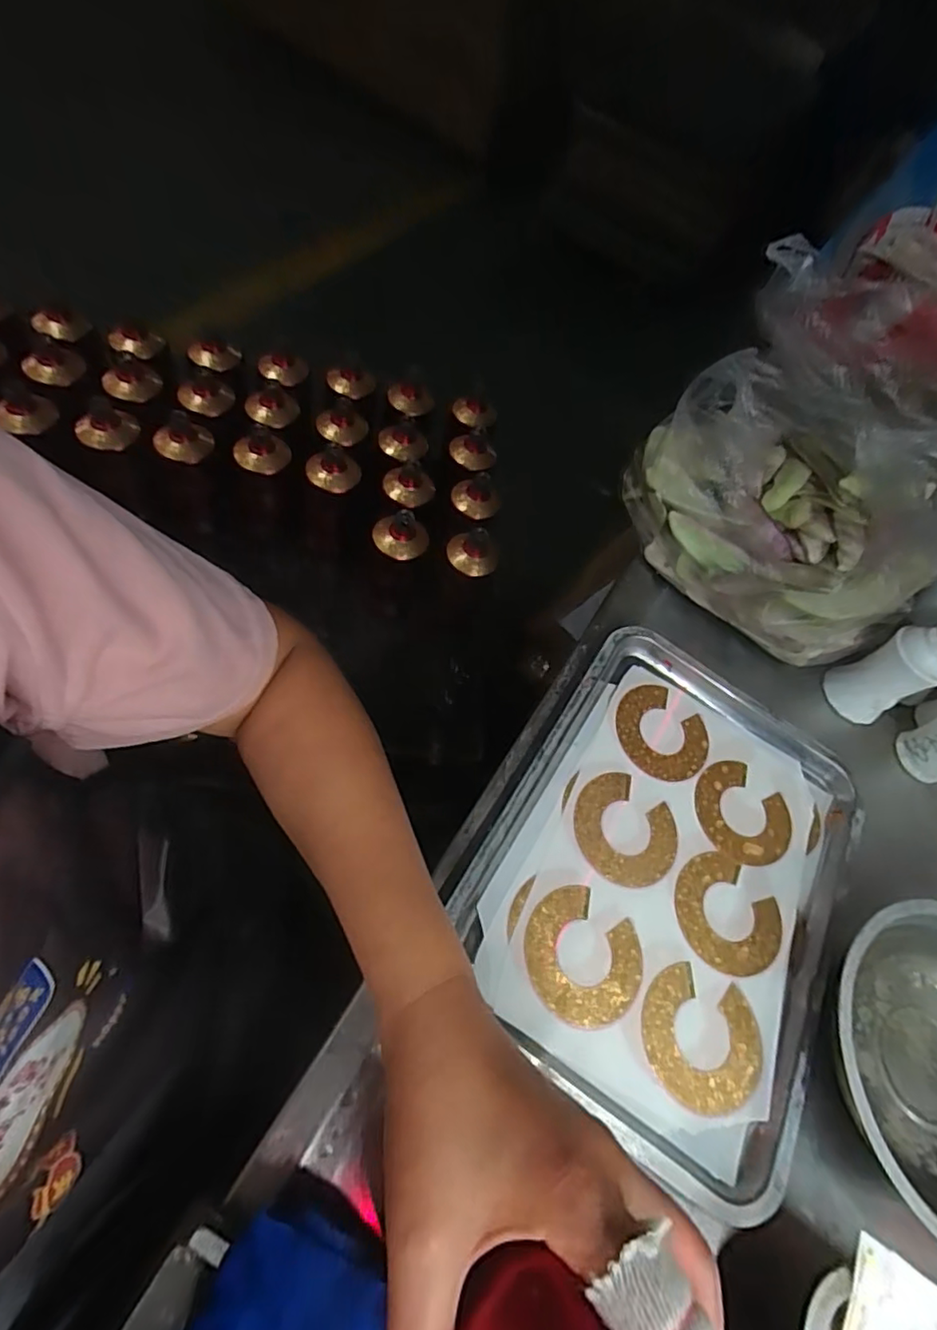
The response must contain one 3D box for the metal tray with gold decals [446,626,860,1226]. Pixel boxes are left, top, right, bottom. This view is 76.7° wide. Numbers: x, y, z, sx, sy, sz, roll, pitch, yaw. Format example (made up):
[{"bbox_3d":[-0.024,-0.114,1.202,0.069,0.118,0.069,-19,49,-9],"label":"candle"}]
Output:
[{"bbox_3d":[0.155,0.142,0.444,0.251,0.018,0.337,36,58,4],"label":"metal tray with gold decals"}]

